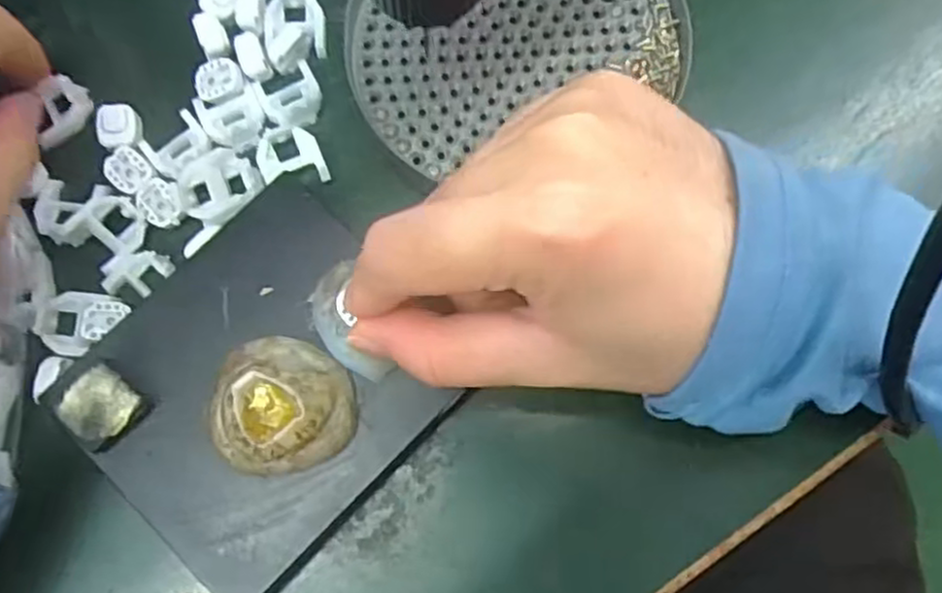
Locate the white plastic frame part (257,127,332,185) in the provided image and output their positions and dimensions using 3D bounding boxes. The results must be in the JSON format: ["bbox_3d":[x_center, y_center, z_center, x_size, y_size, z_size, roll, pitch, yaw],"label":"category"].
[{"bbox_3d":[-0.063,-0.048,0.258,0.022,0.004,0.021,-22,78,-4],"label":"white plastic frame part"}]

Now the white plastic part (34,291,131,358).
[{"bbox_3d":[-0.131,0.009,0.250,0.027,0.006,0.022,9,77,3],"label":"white plastic part"}]

